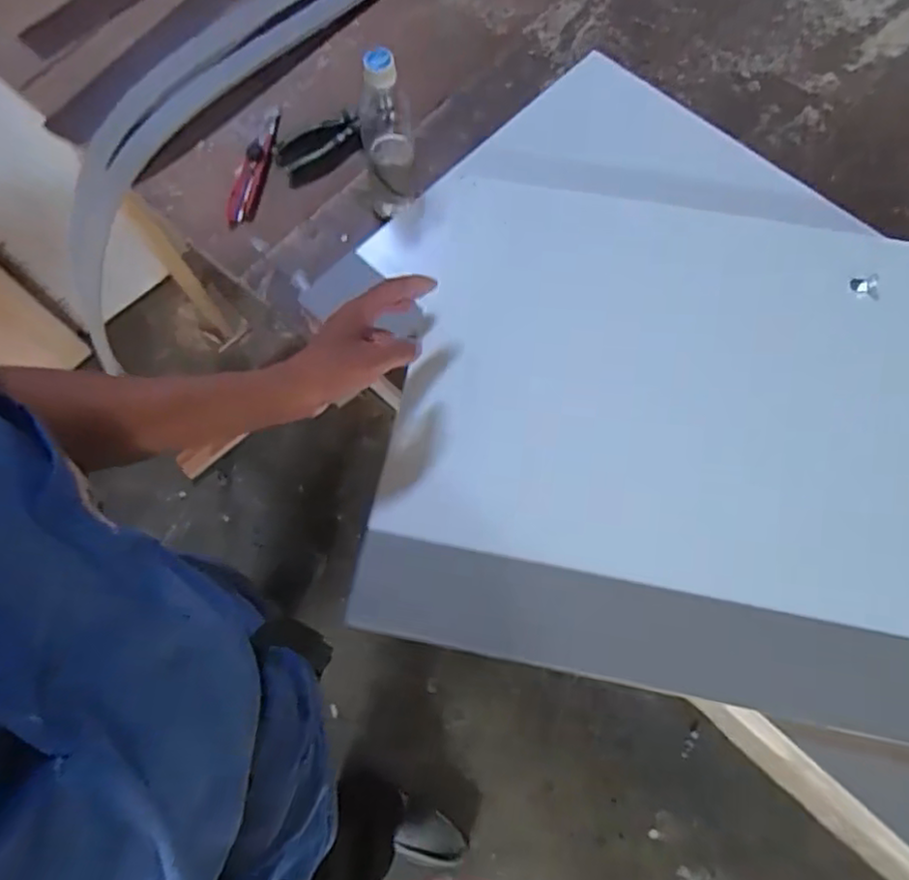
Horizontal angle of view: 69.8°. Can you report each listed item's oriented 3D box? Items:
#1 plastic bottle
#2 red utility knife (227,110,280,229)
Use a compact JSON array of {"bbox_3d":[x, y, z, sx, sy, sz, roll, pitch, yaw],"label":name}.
[{"bbox_3d":[-0.074,-0.324,0.693,0.055,0.188,0.076,-7,70,-1],"label":"plastic bottle"},{"bbox_3d":[-0.252,-0.344,0.817,0.037,0.023,0.178,9,71,5],"label":"red utility knife"}]

